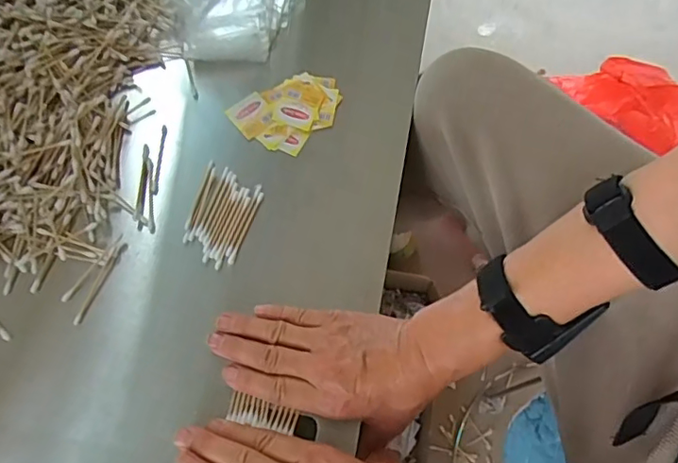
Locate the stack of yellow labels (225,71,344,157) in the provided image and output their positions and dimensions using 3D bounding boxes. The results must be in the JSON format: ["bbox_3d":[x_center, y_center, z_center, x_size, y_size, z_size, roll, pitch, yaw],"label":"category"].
[{"bbox_3d":[-0.048,-0.120,0.541,0.099,0.005,0.079,-43,72,-15],"label":"stack of yellow labels"}]

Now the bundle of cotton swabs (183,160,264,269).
[{"bbox_3d":[-0.106,-0.016,0.495,0.058,0.004,0.087,17,68,8],"label":"bundle of cotton swabs"}]

